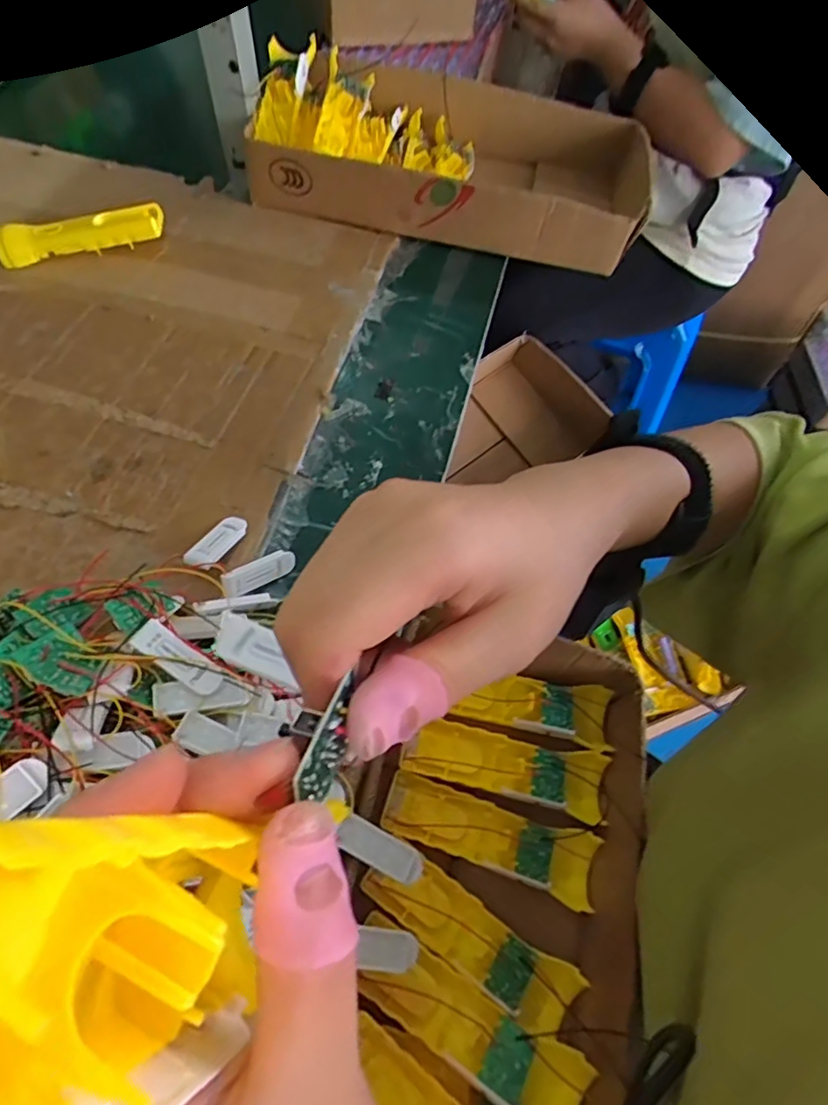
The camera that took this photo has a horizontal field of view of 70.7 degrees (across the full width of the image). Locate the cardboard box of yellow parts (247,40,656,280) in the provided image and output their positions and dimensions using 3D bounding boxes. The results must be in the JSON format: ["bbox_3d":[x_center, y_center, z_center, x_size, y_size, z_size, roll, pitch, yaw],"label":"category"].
[{"bbox_3d":[0.044,-0.440,0.653,0.415,0.107,0.212,17,61,7],"label":"cardboard box of yellow parts"}]

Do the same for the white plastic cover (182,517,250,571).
[{"bbox_3d":[-0.145,-0.008,0.433,0.022,0.007,0.058,22,43,10],"label":"white plastic cover"}]

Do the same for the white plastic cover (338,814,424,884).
[{"bbox_3d":[-0.020,0.179,0.352,0.053,0.004,0.019,32,61,0],"label":"white plastic cover"}]

